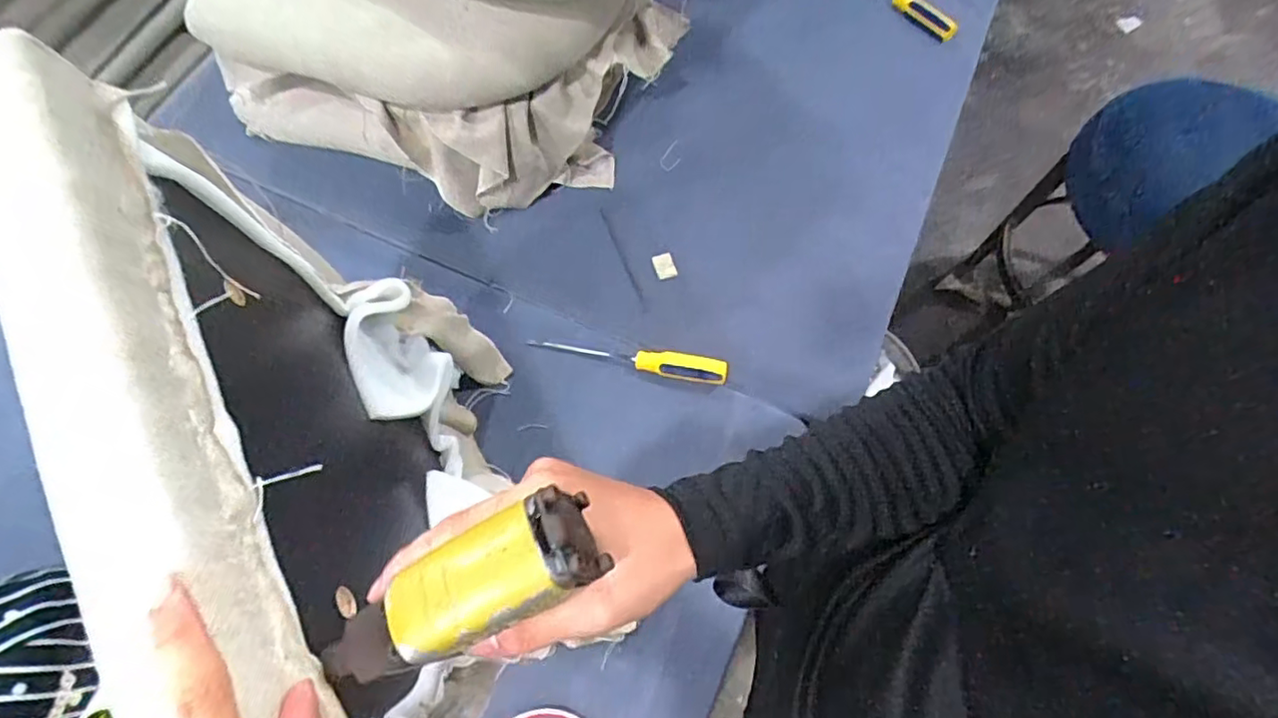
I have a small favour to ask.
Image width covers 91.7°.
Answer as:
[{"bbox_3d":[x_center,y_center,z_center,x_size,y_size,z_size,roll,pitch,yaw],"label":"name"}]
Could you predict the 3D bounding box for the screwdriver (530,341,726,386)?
[{"bbox_3d":[-0.015,-0.003,0.755,0.243,0.023,0.029,10,69,3],"label":"screwdriver"}]

